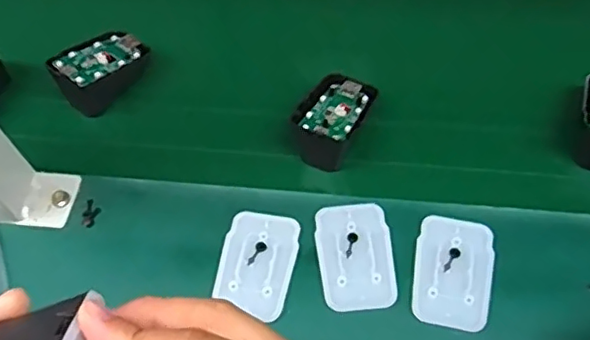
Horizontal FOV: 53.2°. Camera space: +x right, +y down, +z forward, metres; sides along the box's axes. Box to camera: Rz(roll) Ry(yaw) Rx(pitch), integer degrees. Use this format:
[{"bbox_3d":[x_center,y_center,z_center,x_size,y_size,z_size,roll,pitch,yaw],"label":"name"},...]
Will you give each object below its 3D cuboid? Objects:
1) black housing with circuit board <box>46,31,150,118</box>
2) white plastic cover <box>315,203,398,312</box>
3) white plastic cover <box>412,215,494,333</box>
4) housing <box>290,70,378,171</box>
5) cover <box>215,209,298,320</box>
[{"bbox_3d":[-0.147,-0.076,0.439,0.039,0.039,0.077,32,67,20],"label":"black housing with circuit board"},{"bbox_3d":[0.037,0.052,0.361,0.044,0.009,0.068,-7,59,0],"label":"white plastic cover"},{"bbox_3d":[0.095,0.060,0.350,0.043,0.004,0.069,9,61,9],"label":"white plastic cover"},{"bbox_3d":[0.027,-0.038,0.409,0.041,0.033,0.066,24,64,17],"label":"housing"},{"bbox_3d":[-0.023,0.056,0.360,0.043,0.009,0.065,10,61,10],"label":"cover"}]

